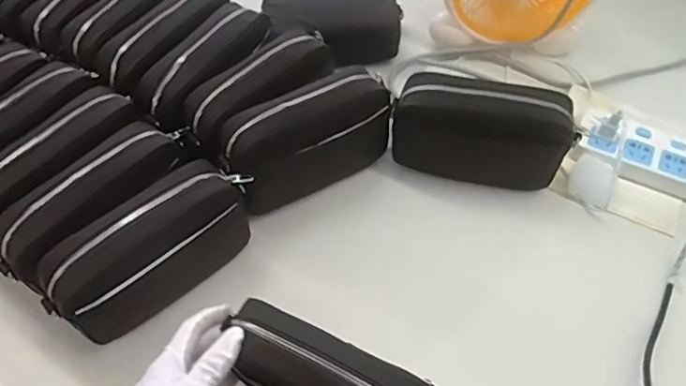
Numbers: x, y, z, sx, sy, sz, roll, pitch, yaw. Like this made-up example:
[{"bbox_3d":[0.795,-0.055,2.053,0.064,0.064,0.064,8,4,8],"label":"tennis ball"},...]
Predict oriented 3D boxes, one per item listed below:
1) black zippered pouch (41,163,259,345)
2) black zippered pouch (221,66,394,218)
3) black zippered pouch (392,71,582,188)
[{"bbox_3d":[-0.185,0.057,0.538,0.208,0.119,0.068,-39,64,-23],"label":"black zippered pouch"},{"bbox_3d":[-0.038,-0.058,0.609,0.195,0.109,0.072,-29,61,-18],"label":"black zippered pouch"},{"bbox_3d":[0.156,-0.071,0.626,0.196,0.119,0.062,9,57,6],"label":"black zippered pouch"}]

